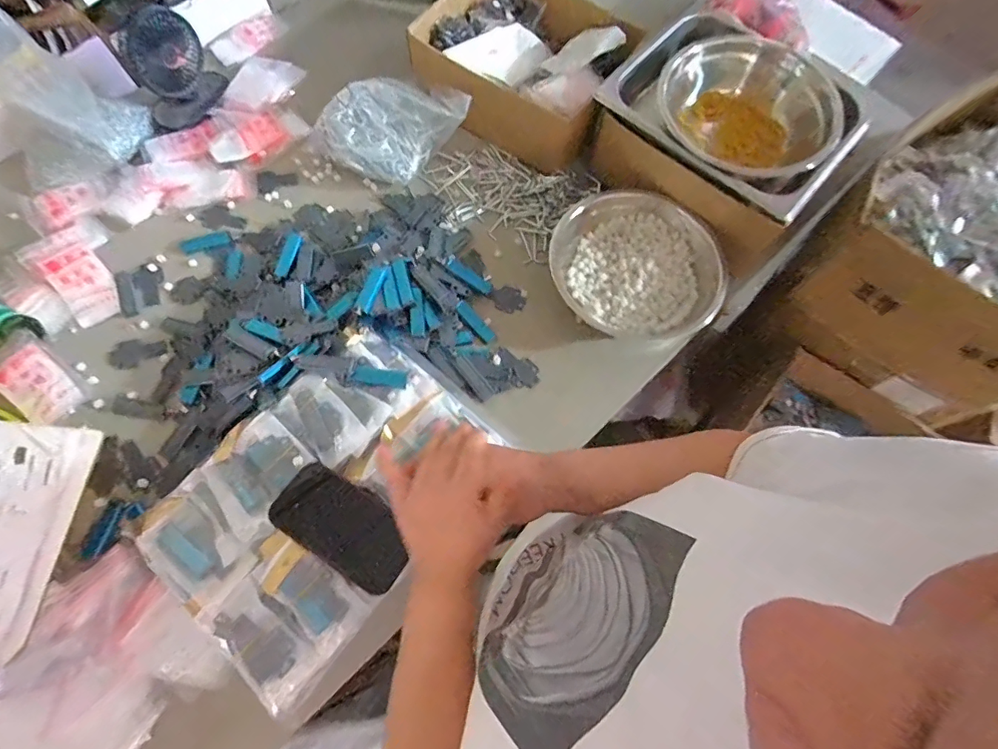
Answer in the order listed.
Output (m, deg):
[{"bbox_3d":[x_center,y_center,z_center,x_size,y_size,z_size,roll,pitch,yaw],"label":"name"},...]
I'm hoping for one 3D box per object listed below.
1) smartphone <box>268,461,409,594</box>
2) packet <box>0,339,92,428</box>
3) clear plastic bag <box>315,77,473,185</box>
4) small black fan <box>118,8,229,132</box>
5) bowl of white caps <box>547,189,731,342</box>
[{"bbox_3d":[-0.174,0.172,0.541,0.156,0.009,0.085,34,73,2],"label":"smartphone"},{"bbox_3d":[-0.630,0.013,0.655,0.111,0.030,0.074,38,73,11],"label":"packet"},{"bbox_3d":[-0.177,-0.404,0.781,0.214,0.092,0.160,-31,74,-12],"label":"clear plastic bag"},{"bbox_3d":[-0.538,-0.504,0.778,0.130,0.126,0.097,-37,75,-14],"label":"small black fan"},{"bbox_3d":[0.208,-0.165,0.712,0.263,0.085,0.223,16,70,4],"label":"bowl of white caps"}]

